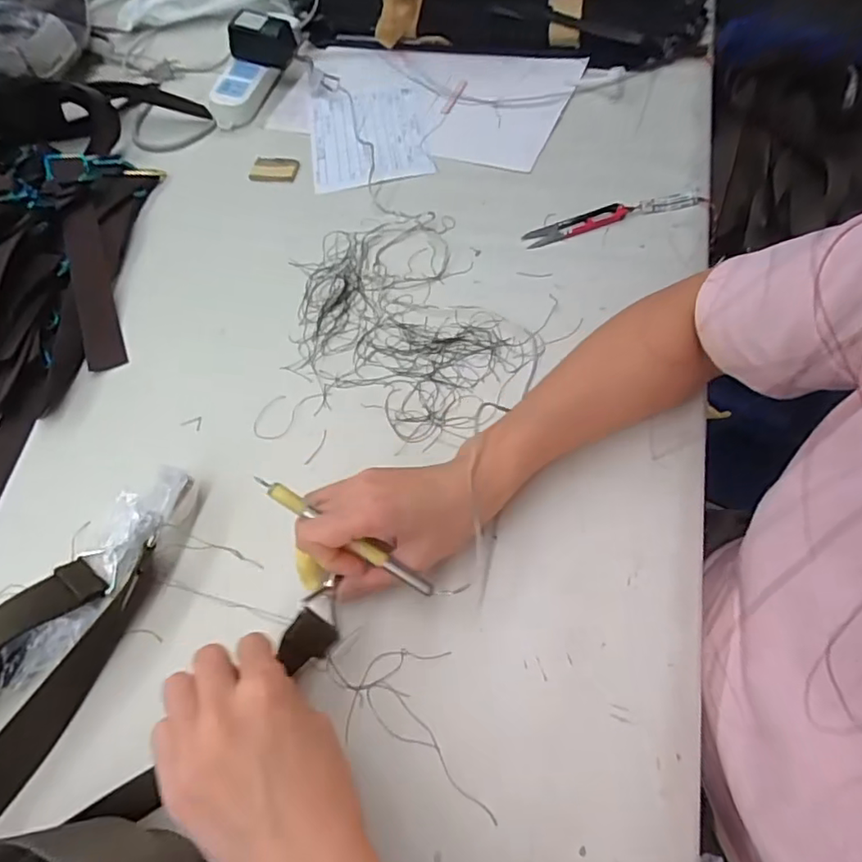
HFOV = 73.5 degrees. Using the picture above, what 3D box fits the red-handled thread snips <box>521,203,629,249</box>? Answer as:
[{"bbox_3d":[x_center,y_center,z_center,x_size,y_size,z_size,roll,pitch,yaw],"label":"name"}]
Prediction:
[{"bbox_3d":[0.145,-0.206,0.578,0.105,0.016,0.026,-15,58,-6],"label":"red-handled thread snips"}]

